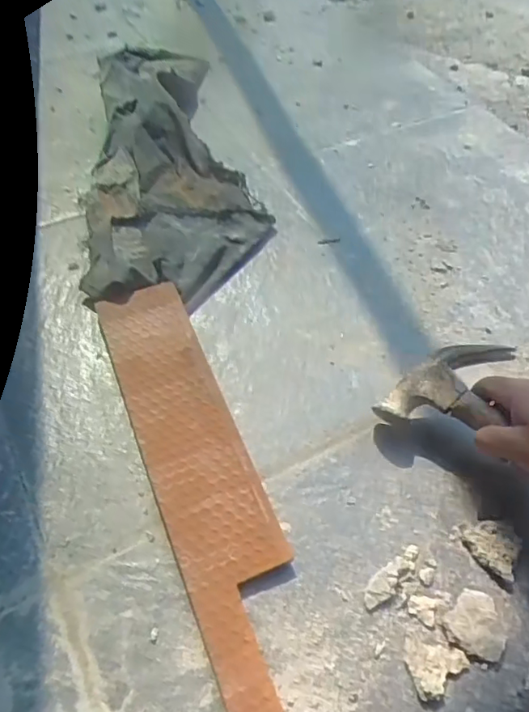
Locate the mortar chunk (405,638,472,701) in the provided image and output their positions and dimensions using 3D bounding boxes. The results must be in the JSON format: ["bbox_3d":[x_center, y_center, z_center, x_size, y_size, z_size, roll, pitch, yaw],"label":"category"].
[{"bbox_3d":[0.123,0.218,0.394,0.042,0.009,0.036,-13,55,-14],"label":"mortar chunk"}]

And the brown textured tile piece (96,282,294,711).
[{"bbox_3d":[-0.058,0.085,0.475,0.083,0.006,0.394,-19,57,-13],"label":"brown textured tile piece"}]

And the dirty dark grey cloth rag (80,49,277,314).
[{"bbox_3d":[-0.130,-0.300,0.752,0.216,0.054,0.586,-6,53,-9],"label":"dirty dark grey cloth rag"}]

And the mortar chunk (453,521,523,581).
[{"bbox_3d":[0.185,0.150,0.445,0.036,0.016,0.050,-29,60,-23],"label":"mortar chunk"}]

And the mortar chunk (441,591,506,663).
[{"bbox_3d":[0.160,0.199,0.410,0.043,0.009,0.042,2,52,-2],"label":"mortar chunk"}]

